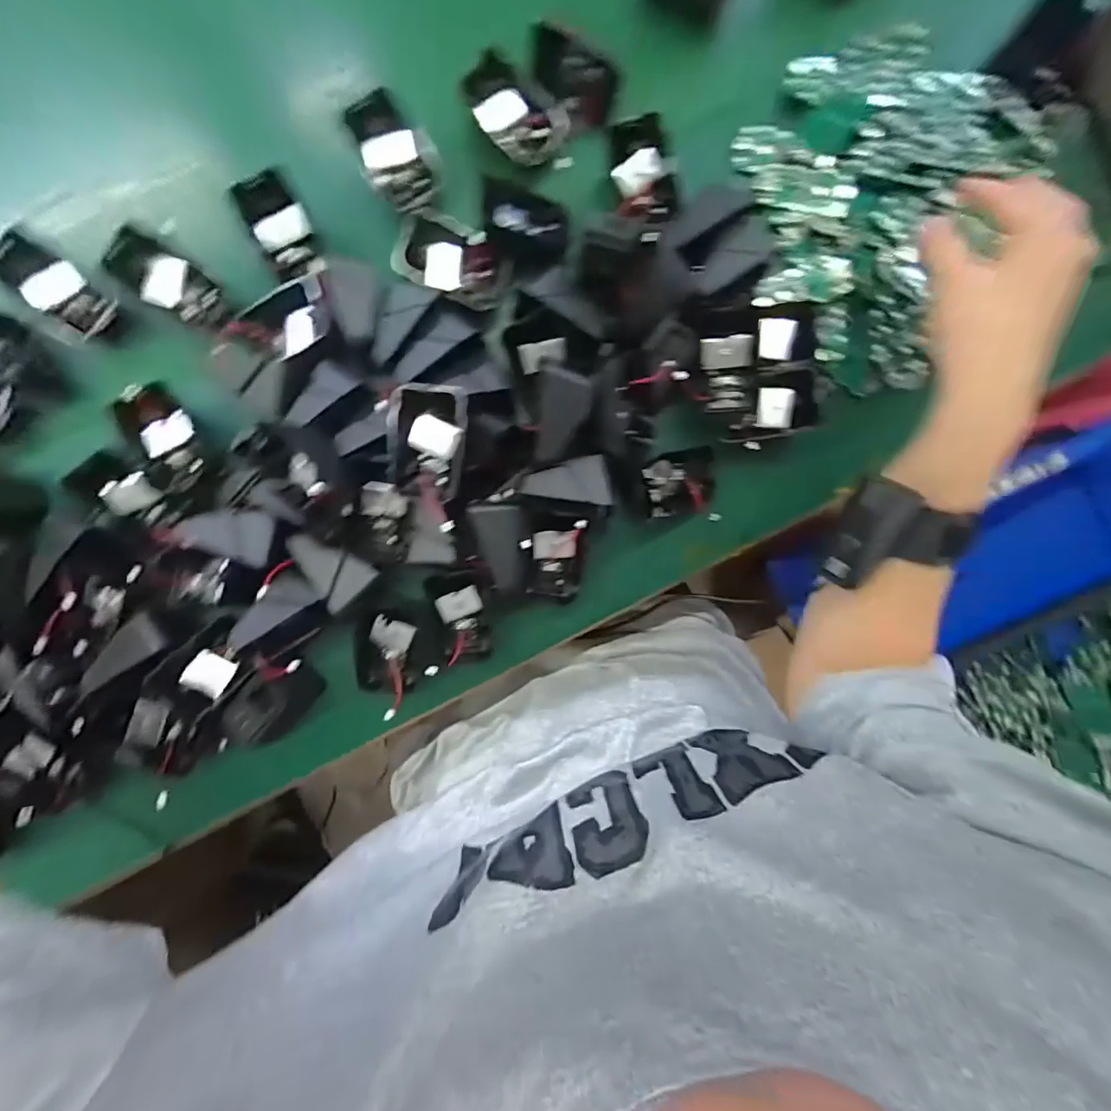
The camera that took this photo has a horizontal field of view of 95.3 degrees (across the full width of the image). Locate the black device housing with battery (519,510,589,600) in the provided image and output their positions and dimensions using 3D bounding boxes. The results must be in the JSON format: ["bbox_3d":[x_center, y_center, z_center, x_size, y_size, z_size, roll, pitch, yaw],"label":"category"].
[{"bbox_3d":[-0.001,0.001,0.356,0.041,0.028,0.058,5,88,-1],"label":"black device housing with battery"}]

